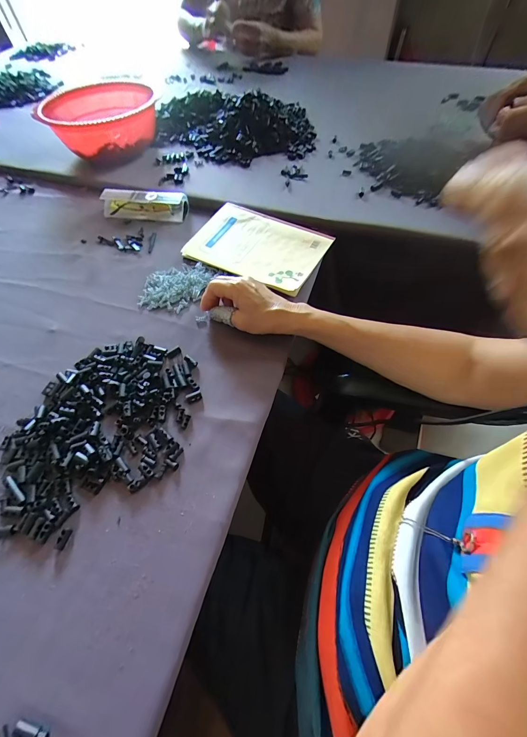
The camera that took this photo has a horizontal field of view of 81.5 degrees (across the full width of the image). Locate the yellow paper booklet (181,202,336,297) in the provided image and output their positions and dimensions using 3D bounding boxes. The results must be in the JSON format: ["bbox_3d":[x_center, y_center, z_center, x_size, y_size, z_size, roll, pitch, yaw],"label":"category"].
[{"bbox_3d":[-0.009,-0.198,0.486,0.205,0.012,0.143,24,63,17],"label":"yellow paper booklet"}]

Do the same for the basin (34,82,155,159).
[{"bbox_3d":[-0.331,-0.511,0.646,0.207,0.093,0.217,-13,58,-4],"label":"basin"}]

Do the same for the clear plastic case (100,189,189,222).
[{"bbox_3d":[-0.218,-0.299,0.555,0.155,0.032,0.046,7,59,8],"label":"clear plastic case"}]

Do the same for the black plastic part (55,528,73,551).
[{"bbox_3d":[-0.188,0.159,0.286,0.008,0.007,0.017,7,59,8],"label":"black plastic part"}]

